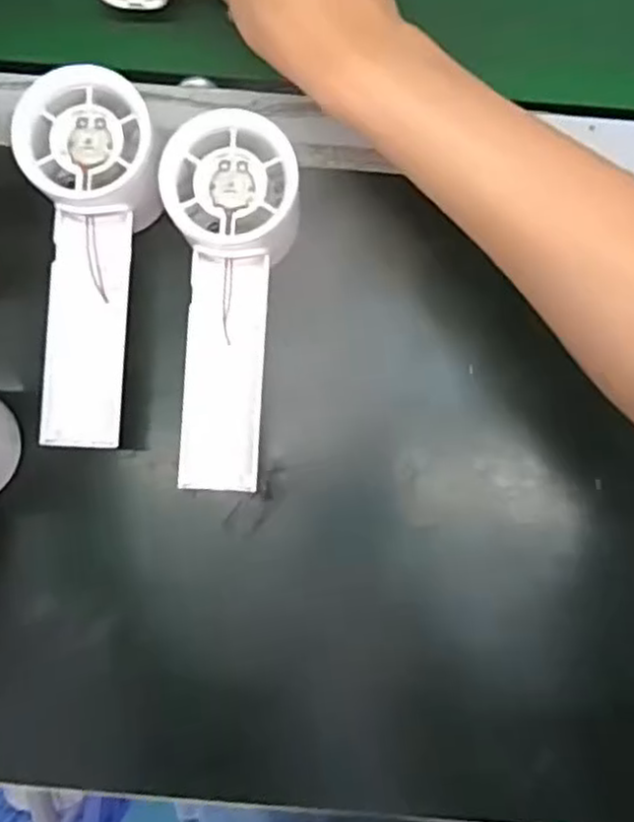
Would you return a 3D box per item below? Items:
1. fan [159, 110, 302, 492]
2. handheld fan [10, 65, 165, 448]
[{"bbox_3d":[-0.034,-0.046,0.314,0.056,0.040,0.159,-3,87,0],"label":"fan"},{"bbox_3d":[-0.095,-0.065,0.320,0.057,0.053,0.157,-3,87,0],"label":"handheld fan"}]

